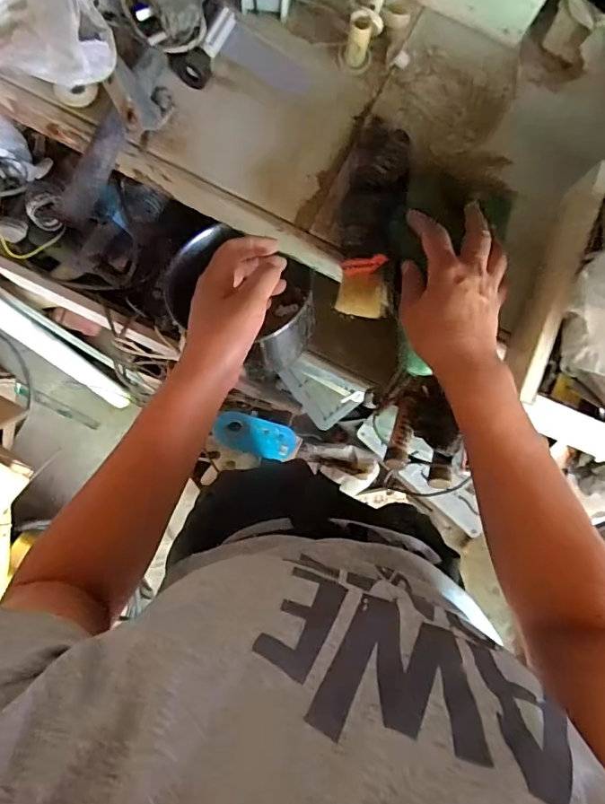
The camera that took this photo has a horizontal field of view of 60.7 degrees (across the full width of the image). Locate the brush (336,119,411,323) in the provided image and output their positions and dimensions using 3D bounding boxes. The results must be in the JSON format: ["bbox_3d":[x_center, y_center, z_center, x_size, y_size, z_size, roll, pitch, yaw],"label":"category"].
[{"bbox_3d":[0.066,-0.178,0.488,0.053,0.030,0.187,10,82,-3],"label":"brush"}]

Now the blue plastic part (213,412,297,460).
[{"bbox_3d":[-0.097,0.073,1.098,0.181,0.018,0.076,17,81,-26],"label":"blue plastic part"}]

